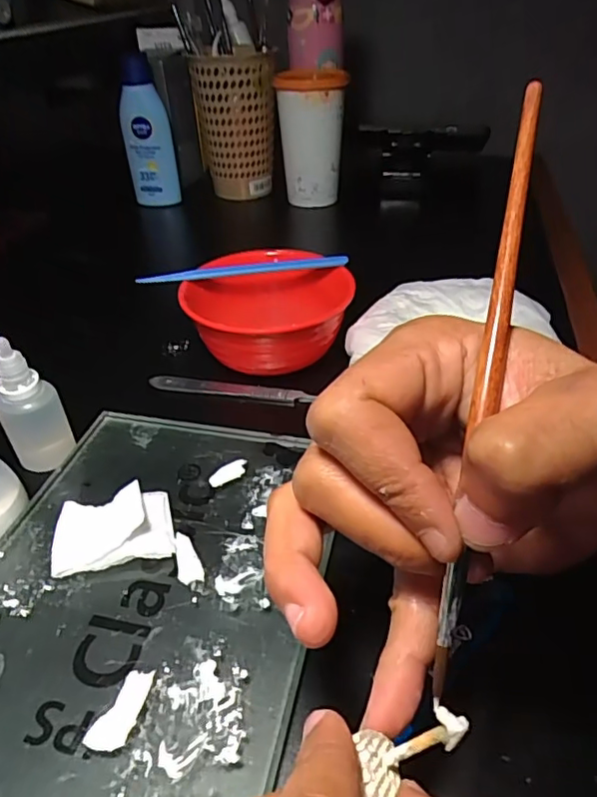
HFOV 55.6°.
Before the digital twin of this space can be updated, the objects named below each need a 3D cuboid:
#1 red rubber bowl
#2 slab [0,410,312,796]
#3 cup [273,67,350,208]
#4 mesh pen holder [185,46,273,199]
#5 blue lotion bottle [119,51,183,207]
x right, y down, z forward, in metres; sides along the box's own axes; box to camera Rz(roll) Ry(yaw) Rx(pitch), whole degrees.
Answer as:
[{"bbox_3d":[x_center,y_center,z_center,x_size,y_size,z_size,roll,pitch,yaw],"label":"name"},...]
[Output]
[{"bbox_3d":[-0.020,-0.054,0.374,0.105,0.054,0.102,0,37,0],"label":"red rubber bowl"},{"bbox_3d":[-0.070,0.072,0.242,0.148,0.011,0.197,7,38,8],"label":"slab"},{"bbox_3d":[0.013,-0.281,0.613,0.069,0.126,0.073,3,37,6],"label":"cup"},{"bbox_3d":[-0.071,-0.305,0.636,0.084,0.145,0.082,-6,37,-6],"label":"mesh pen holder"},{"bbox_3d":[-0.163,-0.287,0.616,0.052,0.144,0.029,-9,38,-10],"label":"blue lotion bottle"}]

